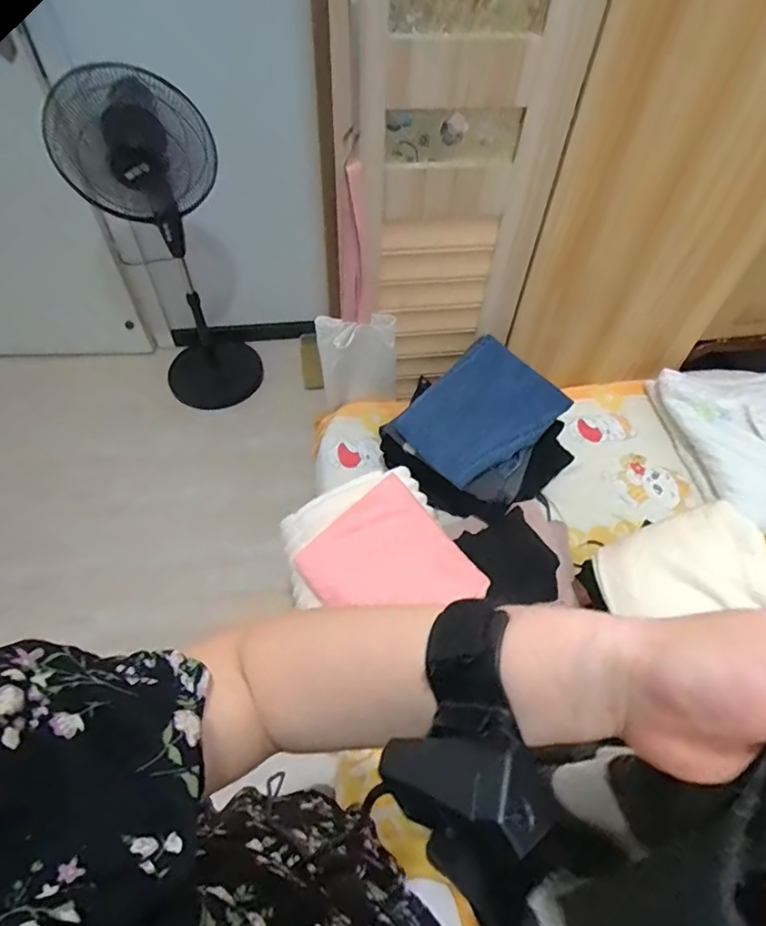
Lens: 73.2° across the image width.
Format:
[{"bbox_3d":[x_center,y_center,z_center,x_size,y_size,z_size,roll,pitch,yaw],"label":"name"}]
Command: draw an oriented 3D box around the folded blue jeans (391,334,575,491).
[{"bbox_3d":[0.191,-0.096,1.023,0.276,0.034,0.241,-43,65,-2],"label":"folded blue jeans"}]

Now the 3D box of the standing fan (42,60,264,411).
[{"bbox_3d":[-0.610,-0.564,1.532,0.358,0.973,0.386,-21,58,-17],"label":"standing fan"}]

